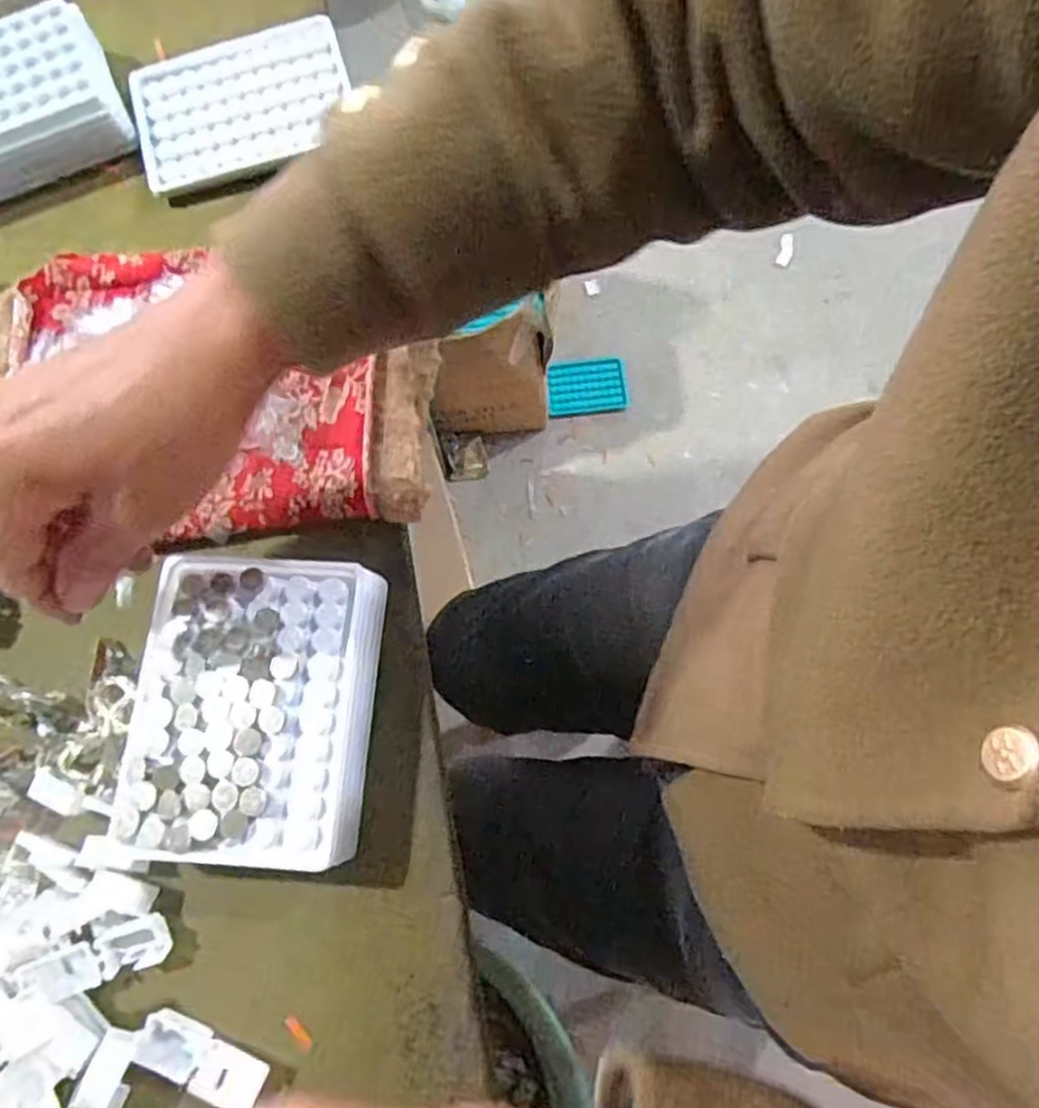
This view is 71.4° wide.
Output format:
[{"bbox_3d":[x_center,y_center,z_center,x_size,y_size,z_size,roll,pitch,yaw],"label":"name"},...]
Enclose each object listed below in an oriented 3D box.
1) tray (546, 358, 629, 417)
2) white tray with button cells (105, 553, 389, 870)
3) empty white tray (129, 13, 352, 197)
[{"bbox_3d":[0.108,-0.266,1.159,0.132,0.016,0.081,-9,103,-10],"label":"tray"},{"bbox_3d":[-0.117,0.067,0.322,0.100,0.027,0.128,4,73,2],"label":"white tray with button cells"},{"bbox_3d":[-0.168,-0.273,0.438,0.129,0.011,0.098,-18,73,-4],"label":"empty white tray"}]

